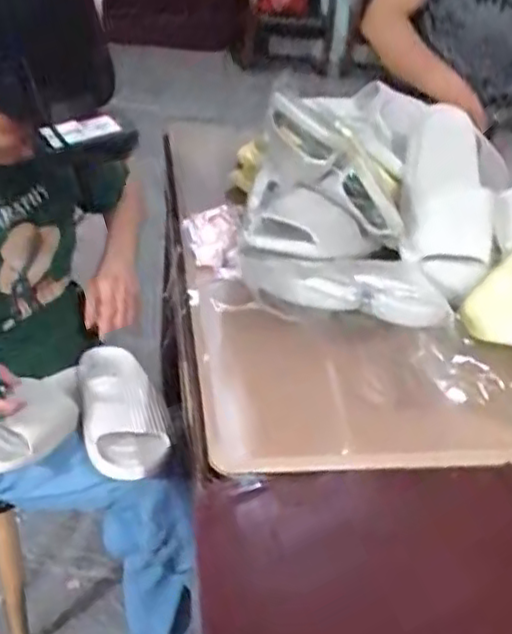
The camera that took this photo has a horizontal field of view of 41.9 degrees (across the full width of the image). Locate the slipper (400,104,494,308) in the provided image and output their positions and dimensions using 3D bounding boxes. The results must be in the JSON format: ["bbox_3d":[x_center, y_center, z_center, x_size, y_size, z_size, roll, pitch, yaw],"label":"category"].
[{"bbox_3d":[0.255,-0.163,0.920,0.107,0.070,0.279,2,72,-8],"label":"slipper"}]

